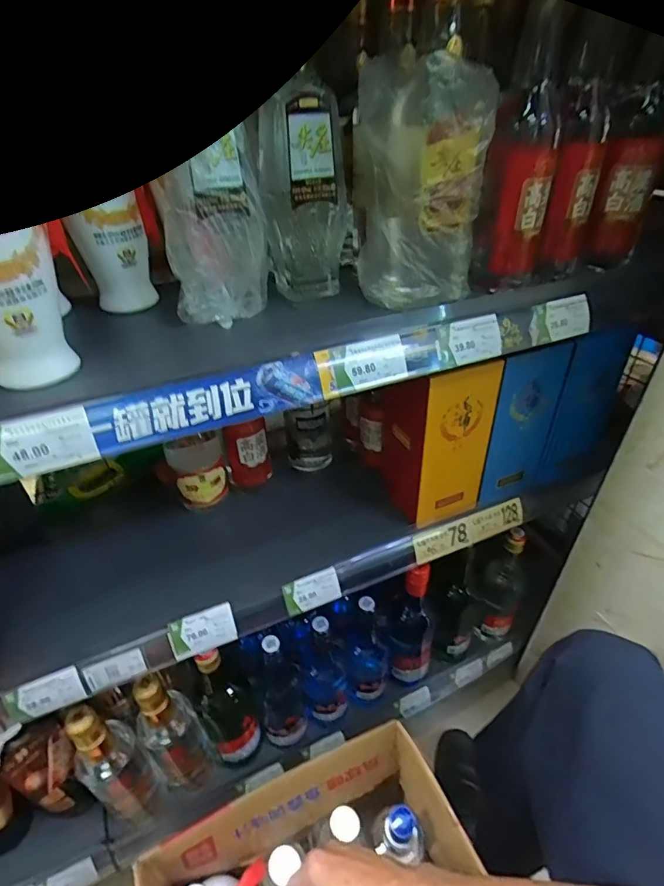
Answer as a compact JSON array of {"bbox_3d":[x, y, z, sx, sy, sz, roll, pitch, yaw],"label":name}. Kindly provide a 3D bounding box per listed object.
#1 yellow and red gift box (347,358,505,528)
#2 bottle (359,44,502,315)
[{"bbox_3d":[0.112,-0.033,0.627,0.108,0.205,0.185,-15,40,-18],"label":"yellow and red gift box"},{"bbox_3d":[0.077,-0.217,0.410,0.092,0.176,0.074,-26,44,-29],"label":"bottle"}]

